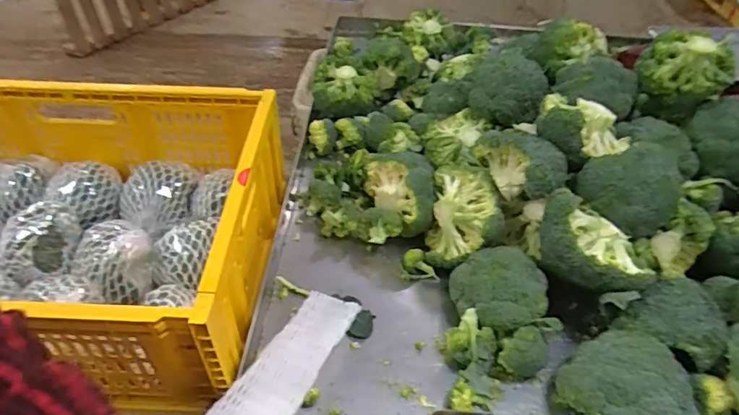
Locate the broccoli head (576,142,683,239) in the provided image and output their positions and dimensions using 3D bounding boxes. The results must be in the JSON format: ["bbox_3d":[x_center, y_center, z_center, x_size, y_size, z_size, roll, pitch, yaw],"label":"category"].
[{"bbox_3d":[0.342,-0.029,0.649,0.119,0.089,0.099,31,50,26],"label":"broccoli head"}]

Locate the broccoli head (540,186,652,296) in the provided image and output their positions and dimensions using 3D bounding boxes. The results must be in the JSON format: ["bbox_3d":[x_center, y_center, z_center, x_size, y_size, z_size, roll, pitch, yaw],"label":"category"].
[{"bbox_3d":[0.278,0.048,0.610,0.136,0.096,0.083,18,45,15],"label":"broccoli head"}]

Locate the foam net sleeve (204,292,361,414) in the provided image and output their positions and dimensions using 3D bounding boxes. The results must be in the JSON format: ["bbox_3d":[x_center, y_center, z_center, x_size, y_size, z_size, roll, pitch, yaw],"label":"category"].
[{"bbox_3d":[-0.091,0.170,0.547,0.071,0.028,0.234,17,36,18],"label":"foam net sleeve"}]

